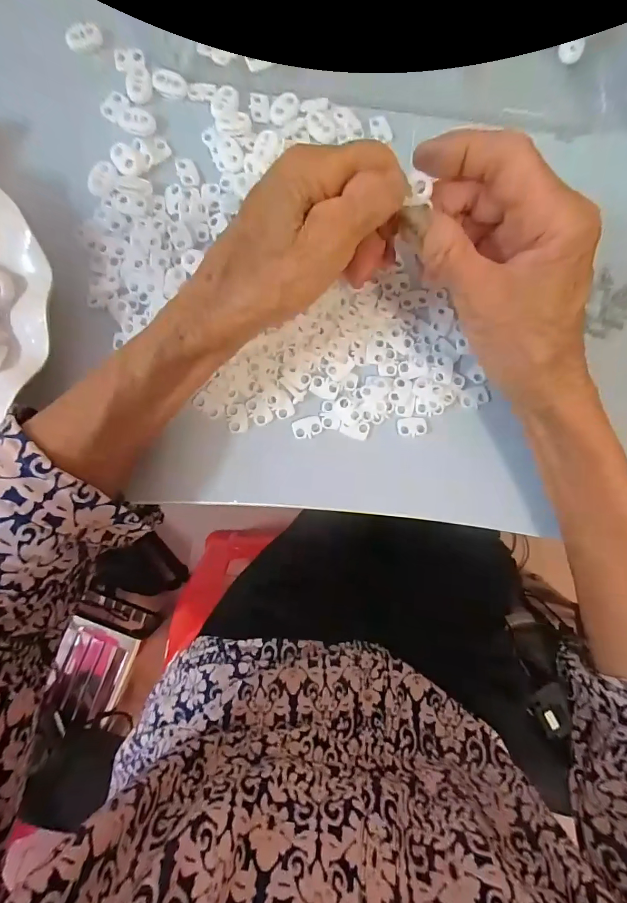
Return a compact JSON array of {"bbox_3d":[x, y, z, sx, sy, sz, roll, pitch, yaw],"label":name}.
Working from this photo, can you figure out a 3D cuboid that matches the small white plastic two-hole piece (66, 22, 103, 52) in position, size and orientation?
[{"bbox_3d":[-0.144,-0.260,0.257,0.021,0.007,0.012,-20,88,-1],"label":"small white plastic two-hole piece"}]

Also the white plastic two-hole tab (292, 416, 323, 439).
[{"bbox_3d":[-0.004,-0.015,0.255,0.018,0.004,0.012,-15,88,-1],"label":"white plastic two-hole tab"}]

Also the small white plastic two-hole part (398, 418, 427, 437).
[{"bbox_3d":[0.062,-0.016,0.258,0.018,0.004,0.012,-2,88,-1],"label":"small white plastic two-hole part"}]

